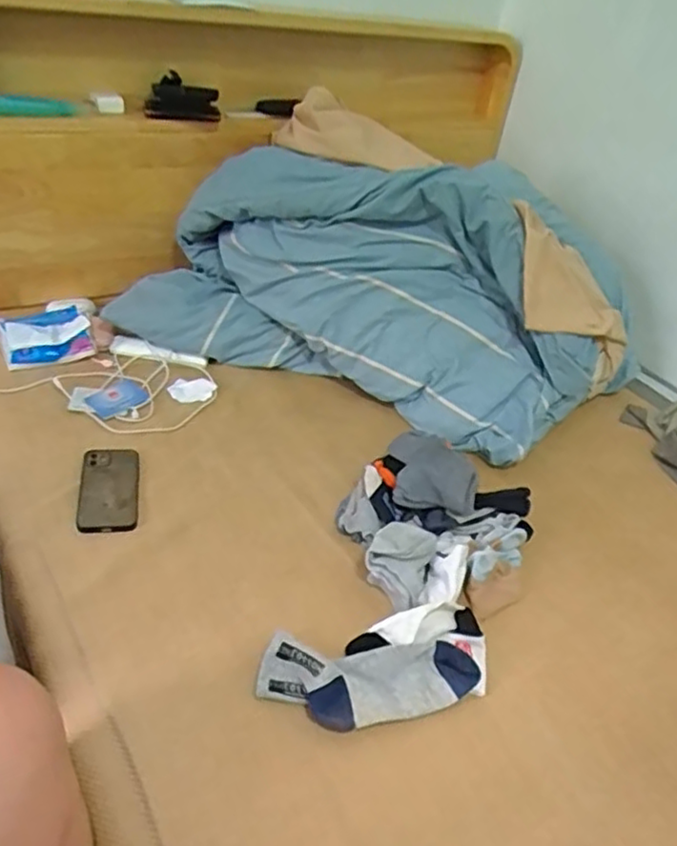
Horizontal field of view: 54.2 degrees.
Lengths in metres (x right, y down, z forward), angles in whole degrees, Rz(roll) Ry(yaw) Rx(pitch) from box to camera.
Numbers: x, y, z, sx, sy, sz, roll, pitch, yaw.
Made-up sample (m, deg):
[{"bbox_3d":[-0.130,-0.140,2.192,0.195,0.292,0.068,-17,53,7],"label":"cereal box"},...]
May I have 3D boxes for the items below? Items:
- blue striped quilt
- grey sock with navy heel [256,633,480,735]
[{"bbox_3d":[0.090,-0.245,1.129,0.864,0.350,0.370,15,38,9],"label":"blue striped quilt"},{"bbox_3d":[0.034,0.278,0.705,0.232,0.024,0.089,4,38,-5],"label":"grey sock with navy heel"}]

